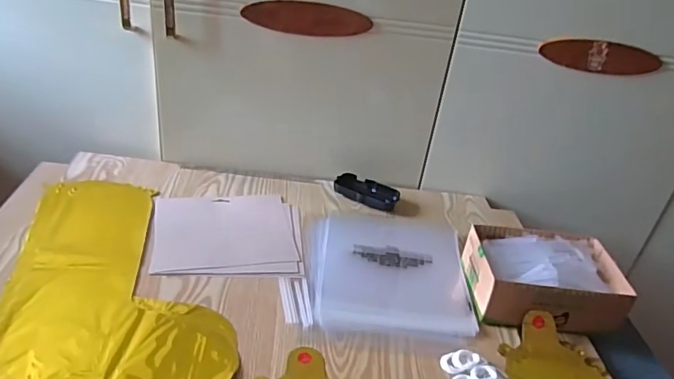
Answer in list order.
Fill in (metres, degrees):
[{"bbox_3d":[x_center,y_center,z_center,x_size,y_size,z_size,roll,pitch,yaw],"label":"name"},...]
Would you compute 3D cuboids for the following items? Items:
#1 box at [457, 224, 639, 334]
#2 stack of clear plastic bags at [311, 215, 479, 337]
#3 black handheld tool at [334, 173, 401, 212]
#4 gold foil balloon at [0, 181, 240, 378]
[{"bbox_3d":[0.270,0.115,0.667,0.181,0.069,0.134,6,33,-3],"label":"box"},{"bbox_3d":[0.073,0.102,0.709,0.212,0.009,0.244,5,33,-5],"label":"stack of clear plastic bags"},{"bbox_3d":[0.048,0.004,0.845,0.106,0.019,0.052,18,34,15],"label":"black handheld tool"},{"bbox_3d":[-0.282,0.105,0.621,0.234,0.006,0.411,-8,36,-23],"label":"gold foil balloon"}]

